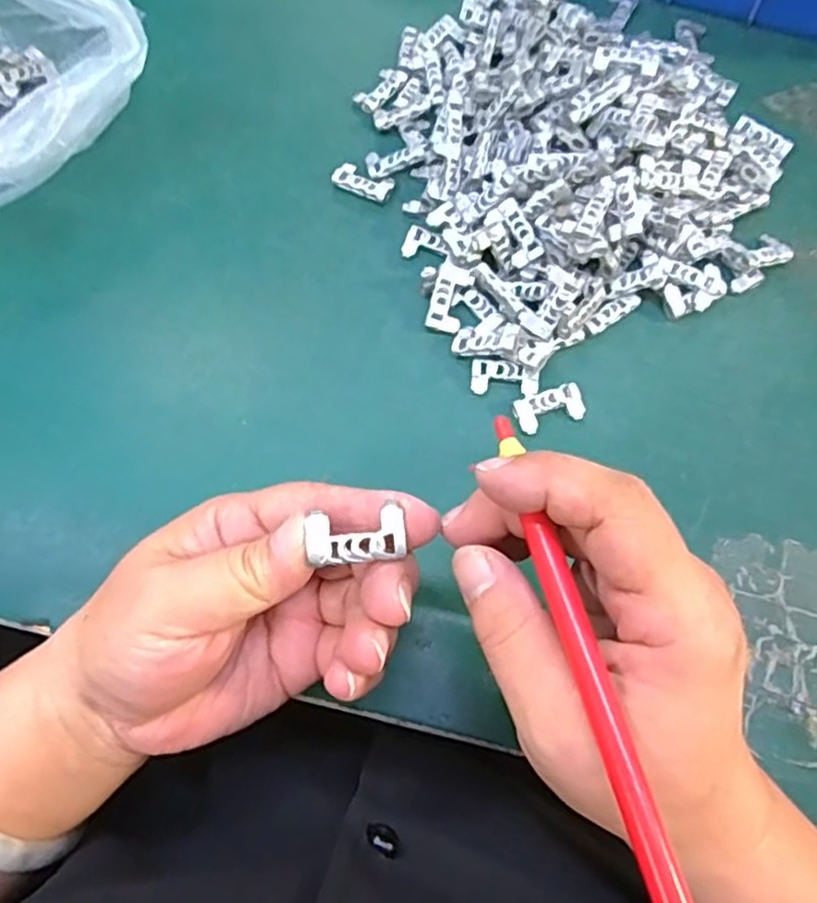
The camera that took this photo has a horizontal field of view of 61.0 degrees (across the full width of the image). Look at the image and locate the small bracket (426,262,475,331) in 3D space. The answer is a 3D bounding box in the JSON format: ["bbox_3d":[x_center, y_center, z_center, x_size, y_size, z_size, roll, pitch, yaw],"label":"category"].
[{"bbox_3d":[0.019,-0.072,0.324,0.016,0.005,0.030,16,87,7],"label":"small bracket"}]

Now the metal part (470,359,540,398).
[{"bbox_3d":[0.044,-0.033,0.312,0.029,0.004,0.016,10,70,4],"label":"metal part"}]

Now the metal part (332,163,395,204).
[{"bbox_3d":[-0.023,-0.138,0.355,0.030,0.006,0.016,24,72,9],"label":"metal part"}]

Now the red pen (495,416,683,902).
[{"bbox_3d":[0.049,0.065,0.175,0.009,0.005,0.162,-14,68,-4],"label":"red pen"}]

